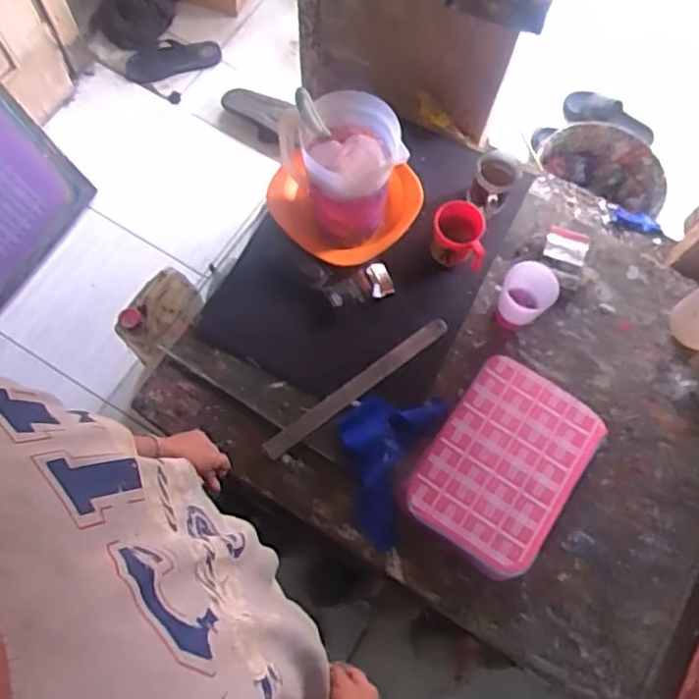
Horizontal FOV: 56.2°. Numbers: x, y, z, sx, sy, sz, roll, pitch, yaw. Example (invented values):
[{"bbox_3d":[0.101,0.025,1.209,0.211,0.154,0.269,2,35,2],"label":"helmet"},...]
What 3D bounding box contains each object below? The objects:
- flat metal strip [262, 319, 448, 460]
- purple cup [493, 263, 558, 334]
[{"bbox_3d":[0.013,0.053,0.971,0.327,0.006,0.028,-35,75,-14],"label":"flat metal strip"},{"bbox_3d":[0.258,-0.075,0.978,0.072,0.101,0.078,1,70,-2],"label":"purple cup"}]

